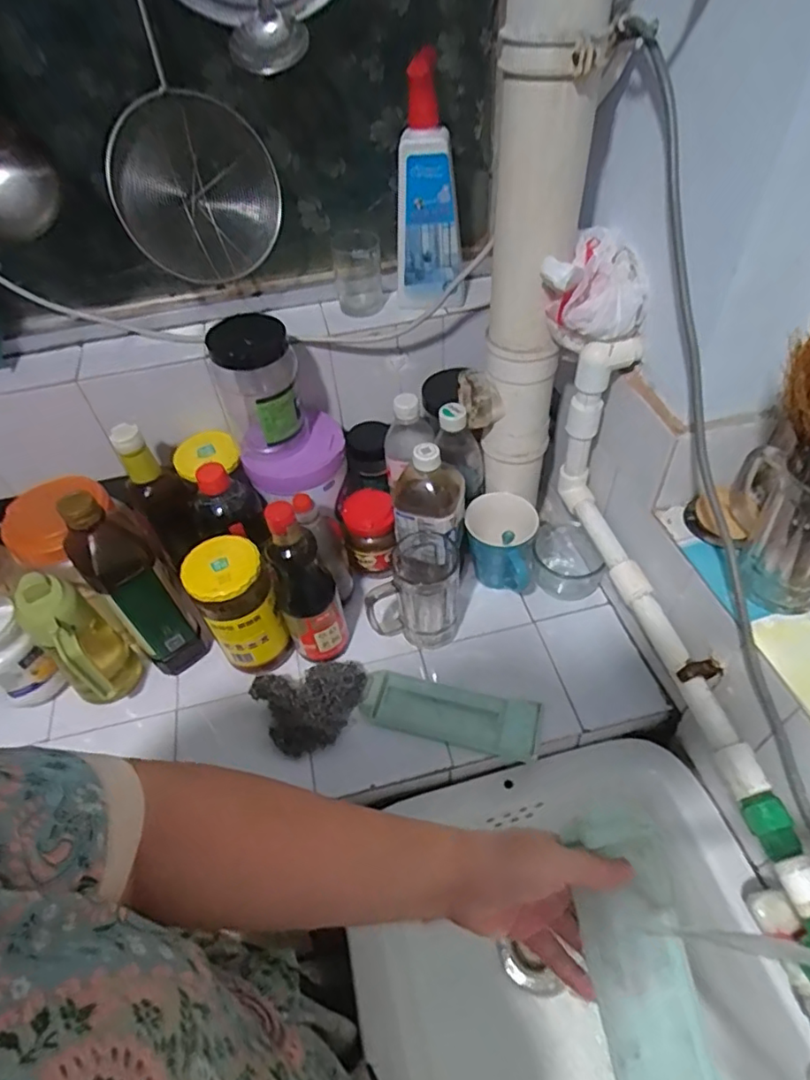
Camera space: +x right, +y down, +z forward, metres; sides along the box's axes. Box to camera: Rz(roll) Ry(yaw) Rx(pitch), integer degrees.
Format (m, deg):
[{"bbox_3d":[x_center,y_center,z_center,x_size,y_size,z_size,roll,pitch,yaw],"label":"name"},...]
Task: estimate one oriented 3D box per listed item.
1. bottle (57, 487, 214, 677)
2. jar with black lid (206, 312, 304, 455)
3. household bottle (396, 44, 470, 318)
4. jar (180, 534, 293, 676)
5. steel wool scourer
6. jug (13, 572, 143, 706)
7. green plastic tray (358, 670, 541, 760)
[{"bbox_3d":[-0.305,0.052,0.665,0.074,0.270,0.082,-32,54,-22],"label":"bottle"},{"bbox_3d":[-0.165,-0.181,0.683,0.089,0.146,0.084,-25,52,-17],"label":"jar with black lid"},{"bbox_3d":[0.027,-0.375,0.651,0.080,0.234,0.037,-2,49,3],"label":"household bottle"},{"bbox_3d":[-0.190,0.080,0.684,0.079,0.167,0.085,-2,49,3],"label":"jar"},{"bbox_3d":[-0.102,0.186,0.667,0.126,0.035,0.092,-17,50,-10],"label":"steel wool scourer"},{"bbox_3d":[-0.362,0.123,0.667,0.092,0.204,0.072,31,58,28],"label":"jug"},{"bbox_3d":[0.051,0.195,0.666,0.196,0.022,0.061,11,51,14],"label":"green plastic tray"}]

